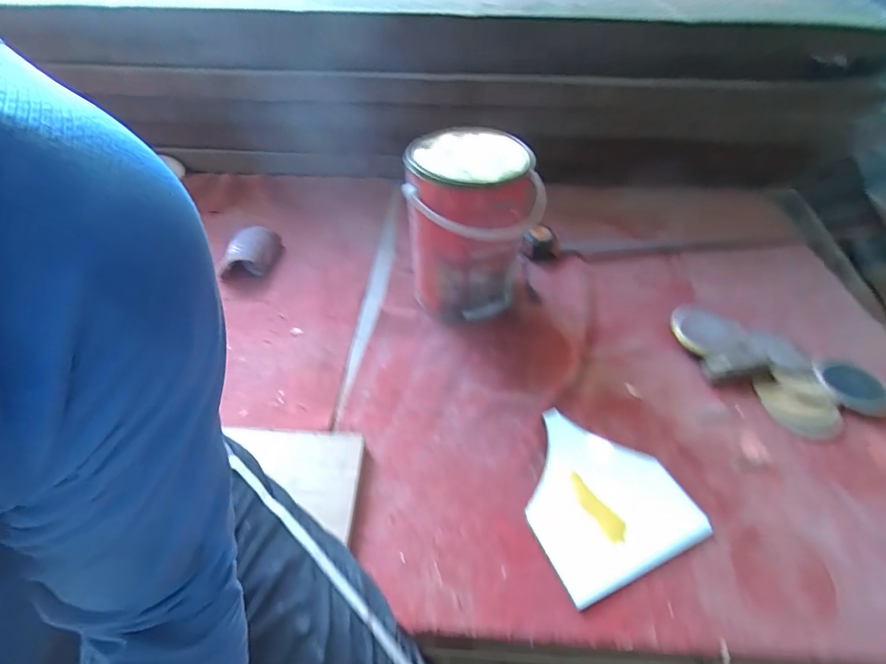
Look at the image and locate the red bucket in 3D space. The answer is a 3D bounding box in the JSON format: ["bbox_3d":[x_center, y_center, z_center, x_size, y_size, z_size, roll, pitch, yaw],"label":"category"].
[{"bbox_3d":[0.043,-0.151,0.678,0.184,0.248,0.184,7,46,5],"label":"red bucket"}]

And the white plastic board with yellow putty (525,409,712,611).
[{"bbox_3d":[0.179,0.186,0.522,0.182,0.009,0.197,-19,49,-17],"label":"white plastic board with yellow putty"}]

